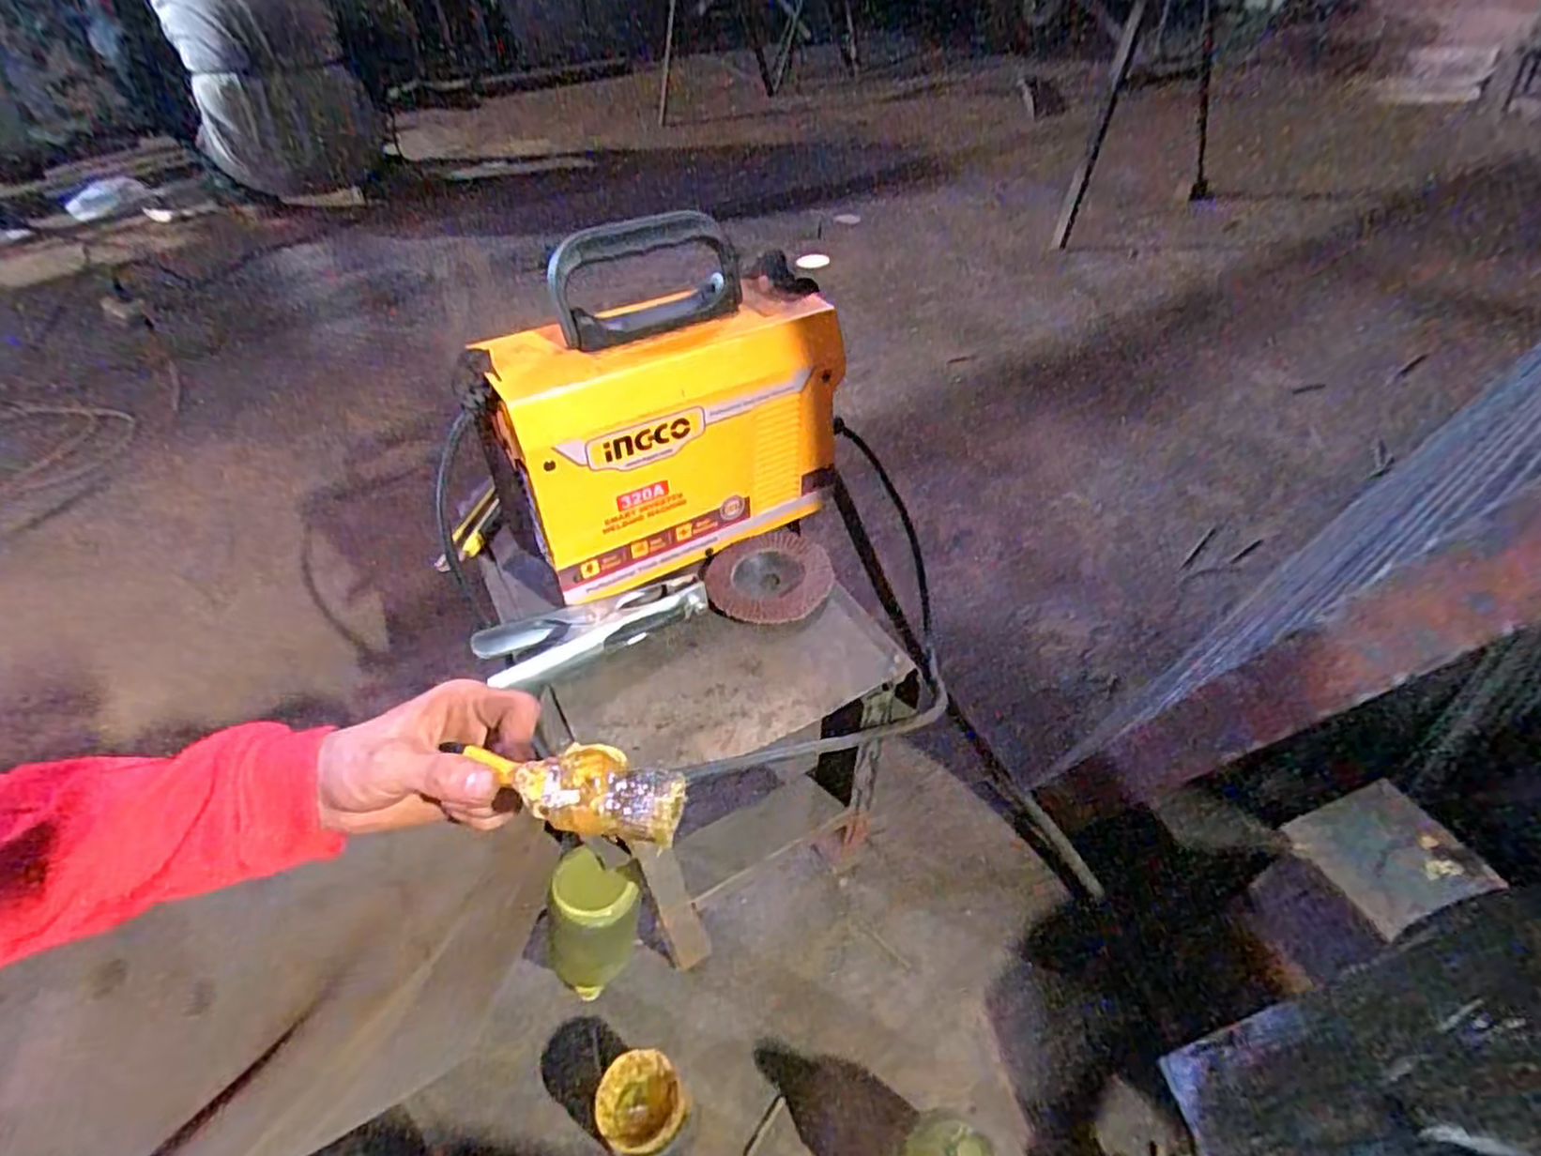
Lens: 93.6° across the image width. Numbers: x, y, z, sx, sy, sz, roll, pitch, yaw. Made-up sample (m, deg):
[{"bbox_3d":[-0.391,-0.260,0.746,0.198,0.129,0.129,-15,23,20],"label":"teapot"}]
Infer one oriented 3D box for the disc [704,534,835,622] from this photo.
[{"bbox_3d":[0.001,-0.003,0.575,0.094,0.017,0.097,-2,45,2],"label":"disc"}]

